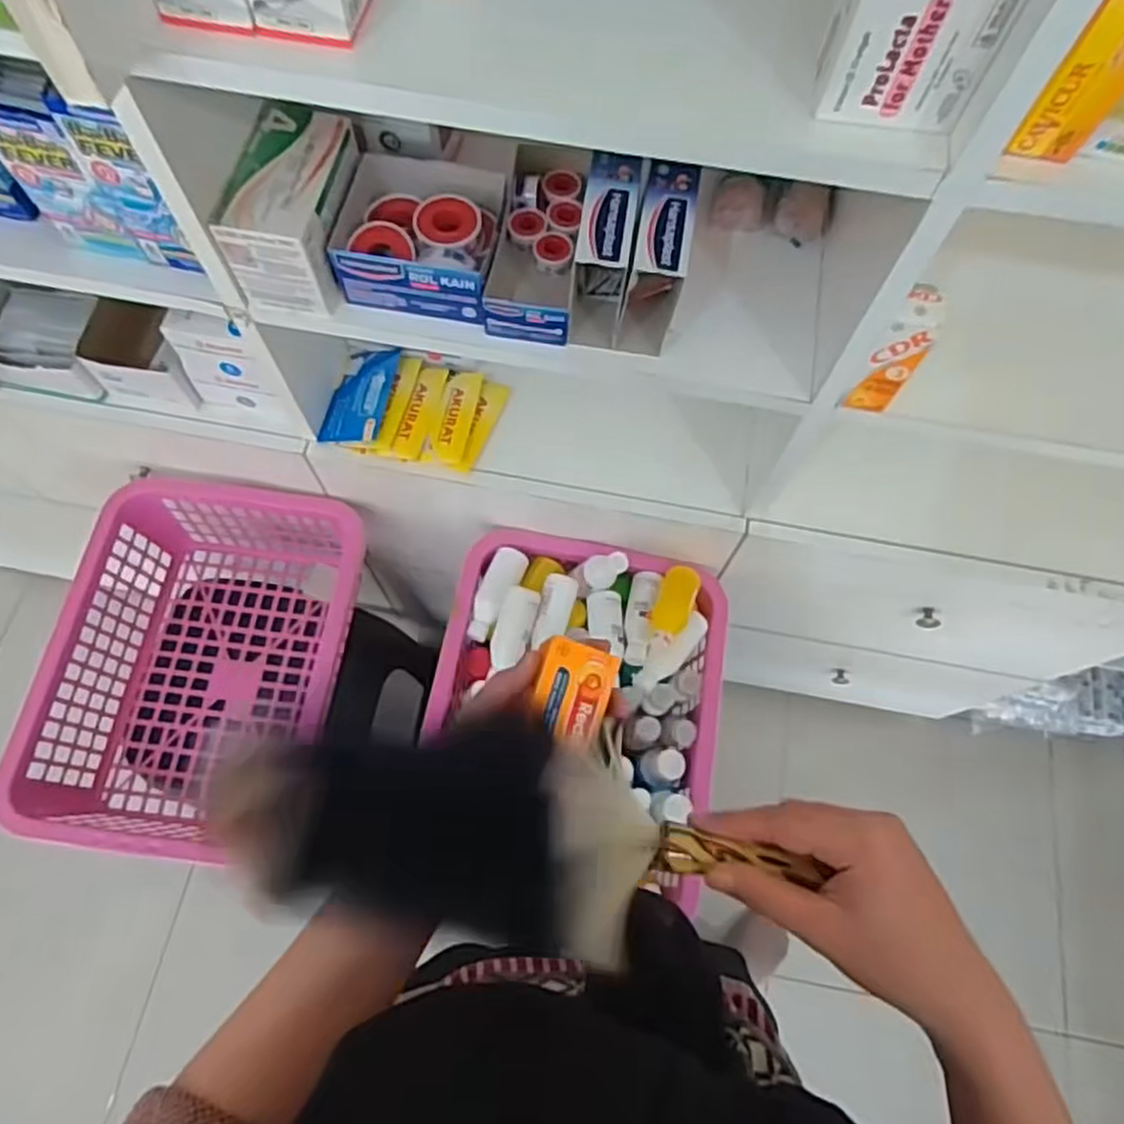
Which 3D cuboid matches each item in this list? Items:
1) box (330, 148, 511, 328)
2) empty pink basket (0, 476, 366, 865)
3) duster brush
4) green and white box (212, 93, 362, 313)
[{"bbox_3d":[-0.114,-0.269,0.617,0.125,0.049,0.121,10,68,2],"label":"box"},{"bbox_3d":[-0.410,0.113,0.888,0.302,0.151,0.416,6,68,0],"label":"empty pink basket"},{"bbox_3d":[-0.023,0.138,0.375,0.267,0.105,0.095,9,68,-3],"label":"duster brush"},{"bbox_3d":[-0.211,-0.282,0.605,0.073,0.087,0.132,10,68,2],"label":"green and white box"}]

